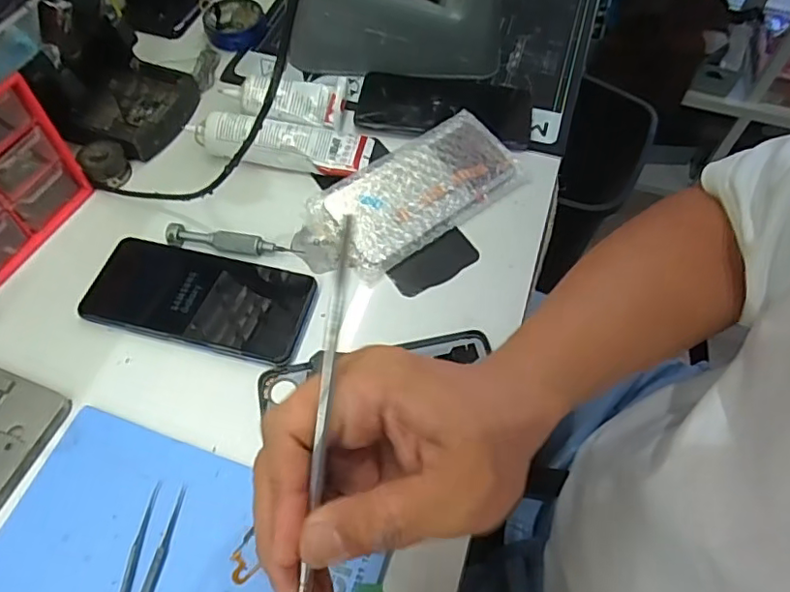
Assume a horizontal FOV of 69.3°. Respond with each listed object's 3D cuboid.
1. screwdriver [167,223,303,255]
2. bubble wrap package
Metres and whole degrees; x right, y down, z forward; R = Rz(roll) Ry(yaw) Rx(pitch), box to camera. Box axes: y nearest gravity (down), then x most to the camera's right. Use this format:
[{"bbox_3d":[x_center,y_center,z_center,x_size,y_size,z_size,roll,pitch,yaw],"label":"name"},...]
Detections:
[{"bbox_3d":[-0.127,-0.042,0.447,0.101,0.012,0.015,6,59,2],"label":"screwdriver"},{"bbox_3d":[0.012,-0.082,0.470,0.195,0.022,0.087,-34,65,-20],"label":"bubble wrap package"}]

